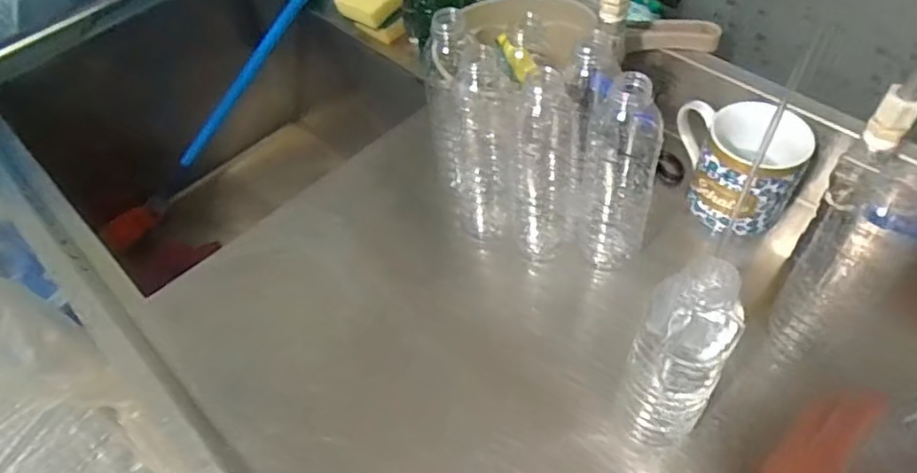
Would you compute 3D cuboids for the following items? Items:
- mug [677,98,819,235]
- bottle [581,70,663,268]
[{"bbox_3d":[0.270,-0.071,0.610,0.123,0.096,0.092,18,56,18],"label":"mug"},{"bbox_3d":[0.146,-0.062,0.559,0.058,0.210,0.067,9,54,12],"label":"bottle"}]

